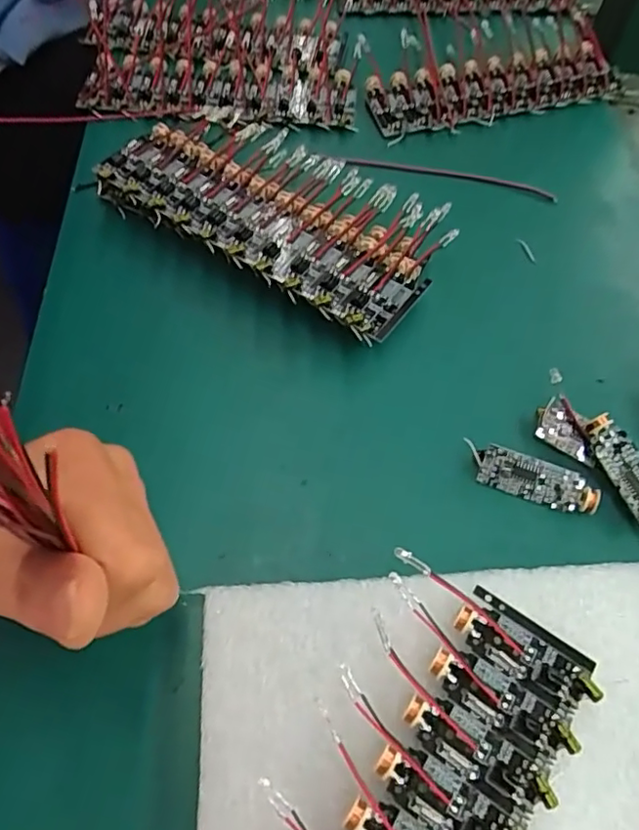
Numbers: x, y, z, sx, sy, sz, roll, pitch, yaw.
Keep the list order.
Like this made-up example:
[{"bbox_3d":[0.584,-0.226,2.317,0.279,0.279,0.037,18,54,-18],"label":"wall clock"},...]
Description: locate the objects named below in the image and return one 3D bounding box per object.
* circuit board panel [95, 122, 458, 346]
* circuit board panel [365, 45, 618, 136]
[{"bbox_3d":[-0.018,-0.097,0.283,0.156,0.032,0.084,32,65,17],"label":"circuit board panel"},{"bbox_3d":[0.104,-0.195,0.350,0.157,0.013,0.045,-17,61,-13],"label":"circuit board panel"}]

